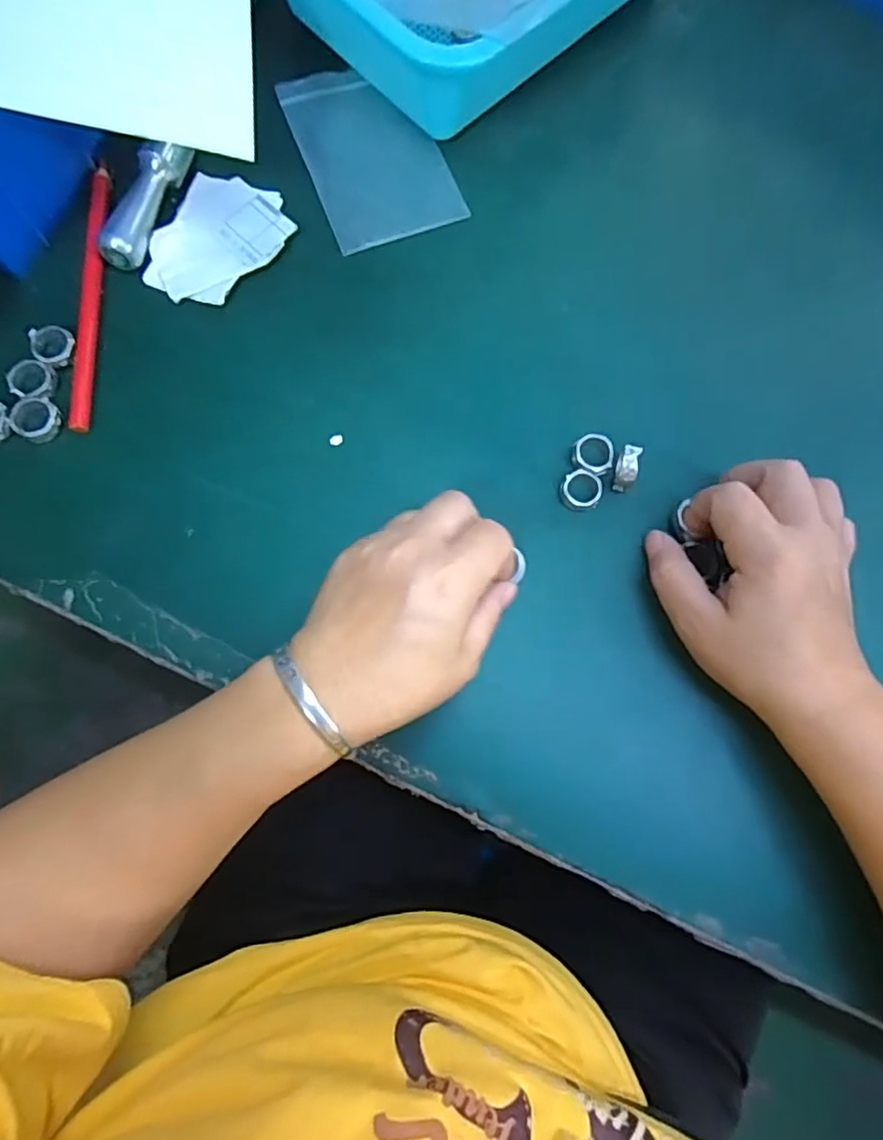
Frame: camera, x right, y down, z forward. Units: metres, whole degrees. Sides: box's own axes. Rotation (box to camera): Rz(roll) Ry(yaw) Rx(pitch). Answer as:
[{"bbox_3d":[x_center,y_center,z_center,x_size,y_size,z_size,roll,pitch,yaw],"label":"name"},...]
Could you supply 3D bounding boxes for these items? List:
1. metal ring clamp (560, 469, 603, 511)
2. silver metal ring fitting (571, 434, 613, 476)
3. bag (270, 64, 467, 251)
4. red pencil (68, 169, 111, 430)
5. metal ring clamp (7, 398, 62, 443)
[{"bbox_3d":[0.074,-0.042,0.316,0.021,0.004,0.021,0,78,-2],"label":"metal ring clamp"},{"bbox_3d":[0.081,-0.063,0.320,0.022,0.005,0.022,0,78,-2],"label":"silver metal ring fitting"},{"bbox_3d":[-0.043,-0.255,0.363,0.079,0.004,0.126,-21,80,-8],"label":"bag"},{"bbox_3d":[-0.191,-0.152,0.325,0.012,0.008,0.158,-1,78,-2],"label":"red pencil"},{"bbox_3d":[-0.210,-0.078,0.310,0.023,0.007,0.023,0,78,-2],"label":"metal ring clamp"}]

